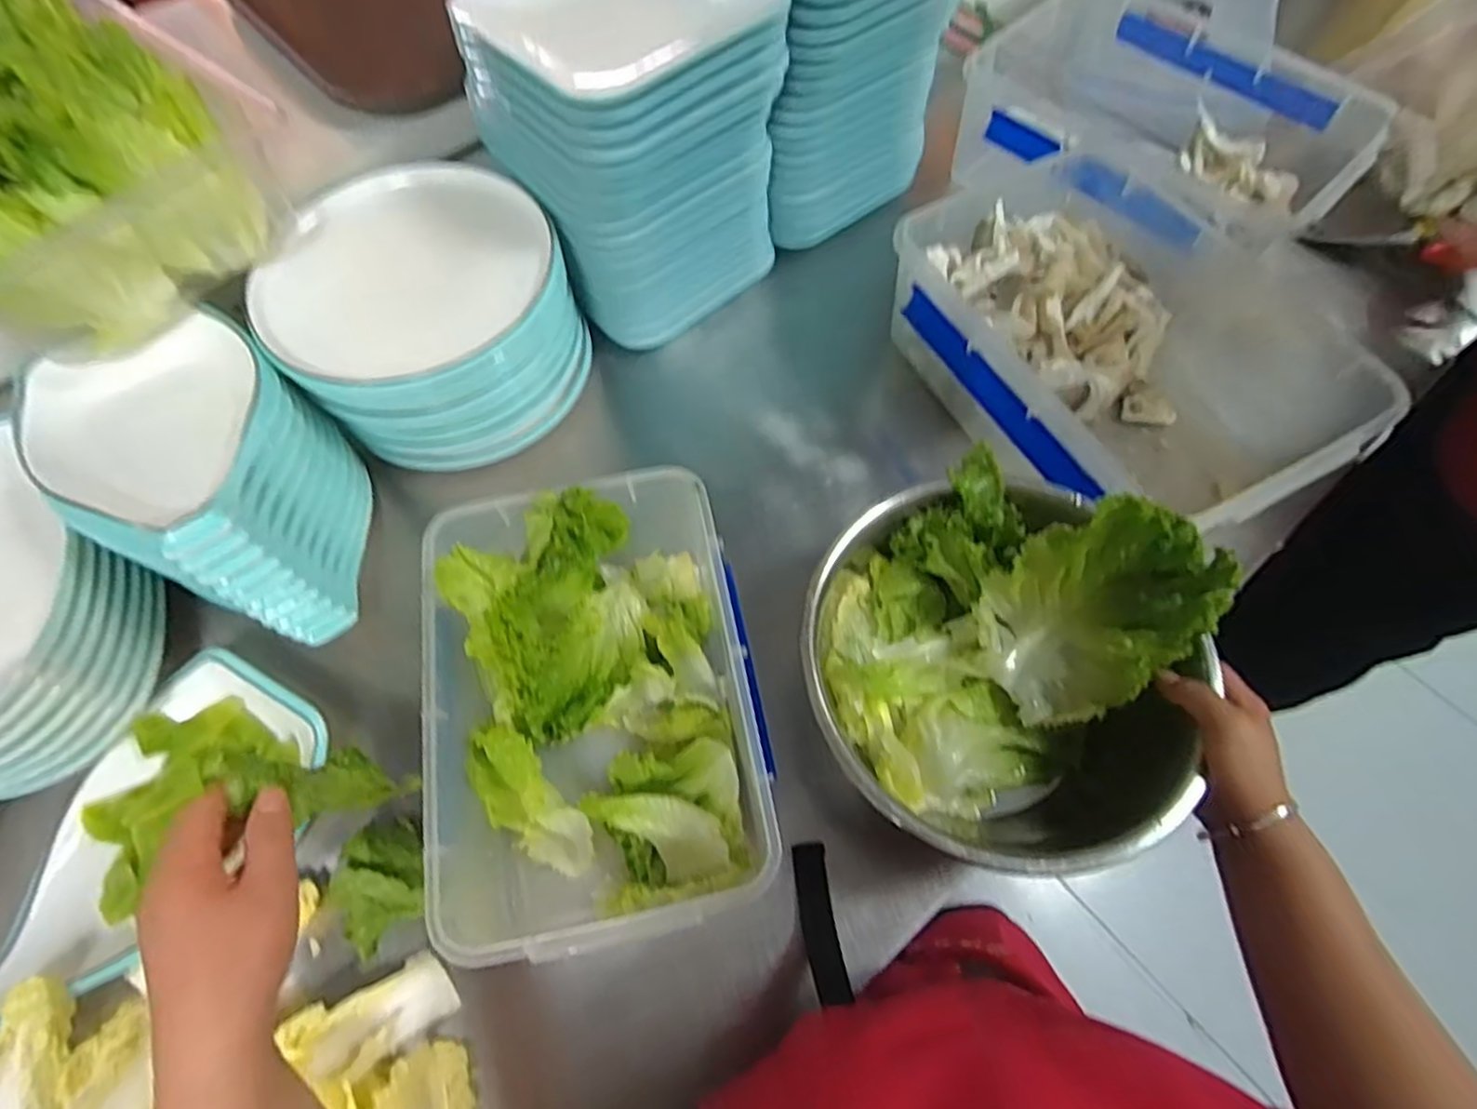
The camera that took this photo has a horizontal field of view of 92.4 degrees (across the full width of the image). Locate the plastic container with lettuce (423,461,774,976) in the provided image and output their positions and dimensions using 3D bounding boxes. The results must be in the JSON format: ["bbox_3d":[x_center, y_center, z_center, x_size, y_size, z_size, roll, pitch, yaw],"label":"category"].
[{"bbox_3d":[-0.103,0.101,0.523,0.210,0.128,0.319,-11,64,-4],"label":"plastic container with lettuce"}]

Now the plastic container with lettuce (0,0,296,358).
[{"bbox_3d":[-0.540,-0.312,0.555,0.284,0.130,0.253,38,71,18],"label":"plastic container with lettuce"}]

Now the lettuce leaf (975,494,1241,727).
[{"bbox_3d":[0.252,0.042,0.504,0.136,0.170,0.054,39,29,-3],"label":"lettuce leaf"}]

